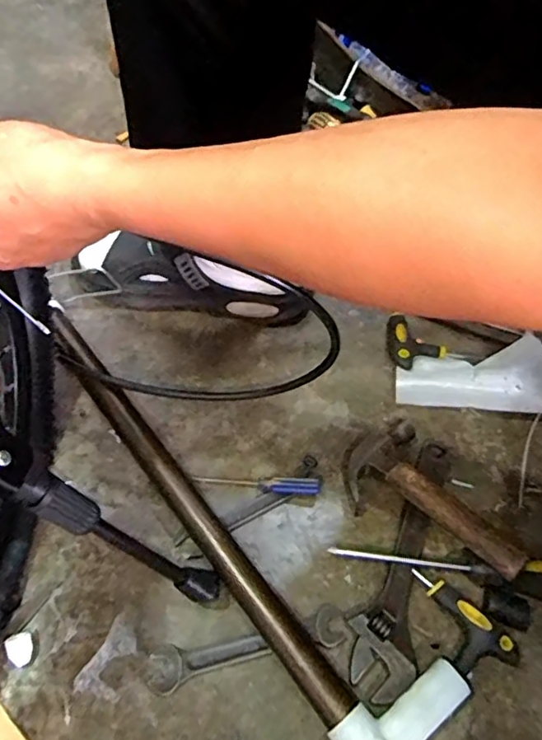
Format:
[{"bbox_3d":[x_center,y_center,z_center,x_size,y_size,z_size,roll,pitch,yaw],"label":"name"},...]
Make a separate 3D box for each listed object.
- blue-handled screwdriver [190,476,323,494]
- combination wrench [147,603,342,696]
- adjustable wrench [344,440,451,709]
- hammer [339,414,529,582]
[{"bbox_3d":[-0.013,0.107,0.543,0.121,0.015,0.017,1,54,15],"label":"blue-handled screwdriver"},{"bbox_3d":[-0.018,0.222,0.458,0.162,0.008,0.032,-10,57,-12],"label":"combination wrench"},{"bbox_3d":[0.118,0.162,0.508,0.052,0.017,0.237,19,56,8],"label":"adjustable wrench"},{"bbox_3d":[0.143,0.116,0.521,0.097,0.026,0.184,-32,51,-24],"label":"hammer"}]

